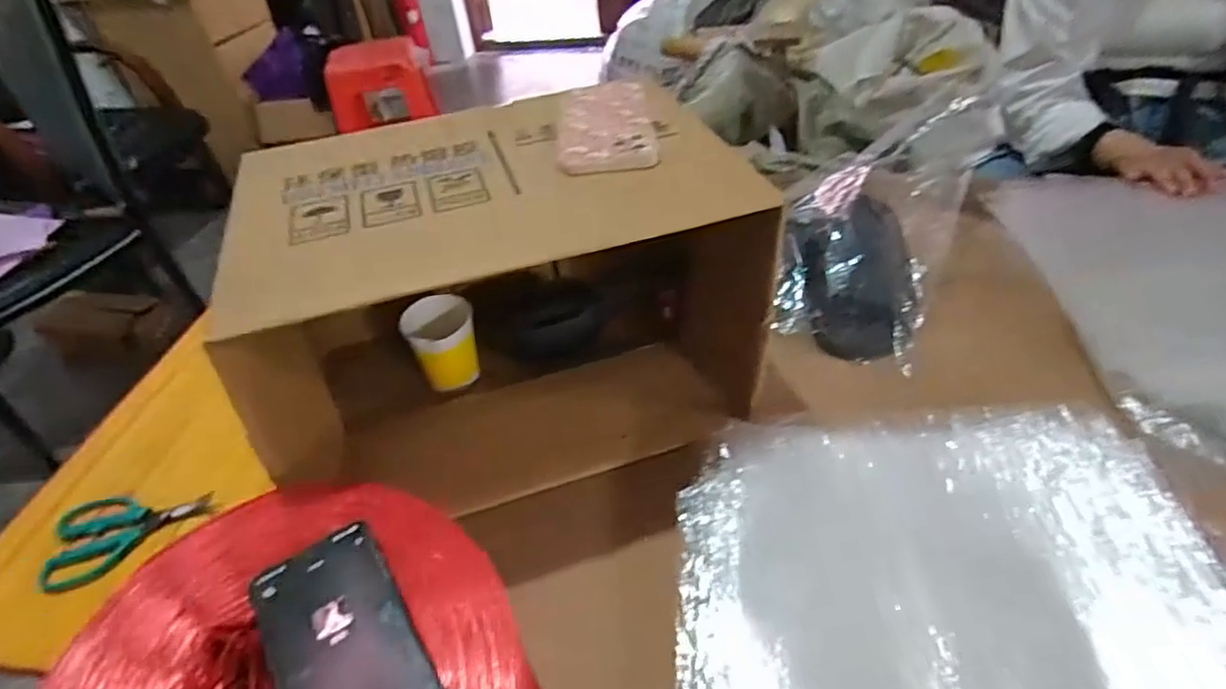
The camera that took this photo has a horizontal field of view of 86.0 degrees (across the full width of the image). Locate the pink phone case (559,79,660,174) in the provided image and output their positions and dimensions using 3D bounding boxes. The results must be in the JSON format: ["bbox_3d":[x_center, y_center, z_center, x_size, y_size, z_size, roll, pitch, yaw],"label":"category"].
[{"bbox_3d":[-0.006,-0.196,0.579,0.077,0.018,0.154,-6,41,1],"label":"pink phone case"}]

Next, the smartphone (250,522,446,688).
[{"bbox_3d":[-0.146,0.174,0.363,0.074,0.015,0.159,-28,45,-22],"label":"smartphone"}]

